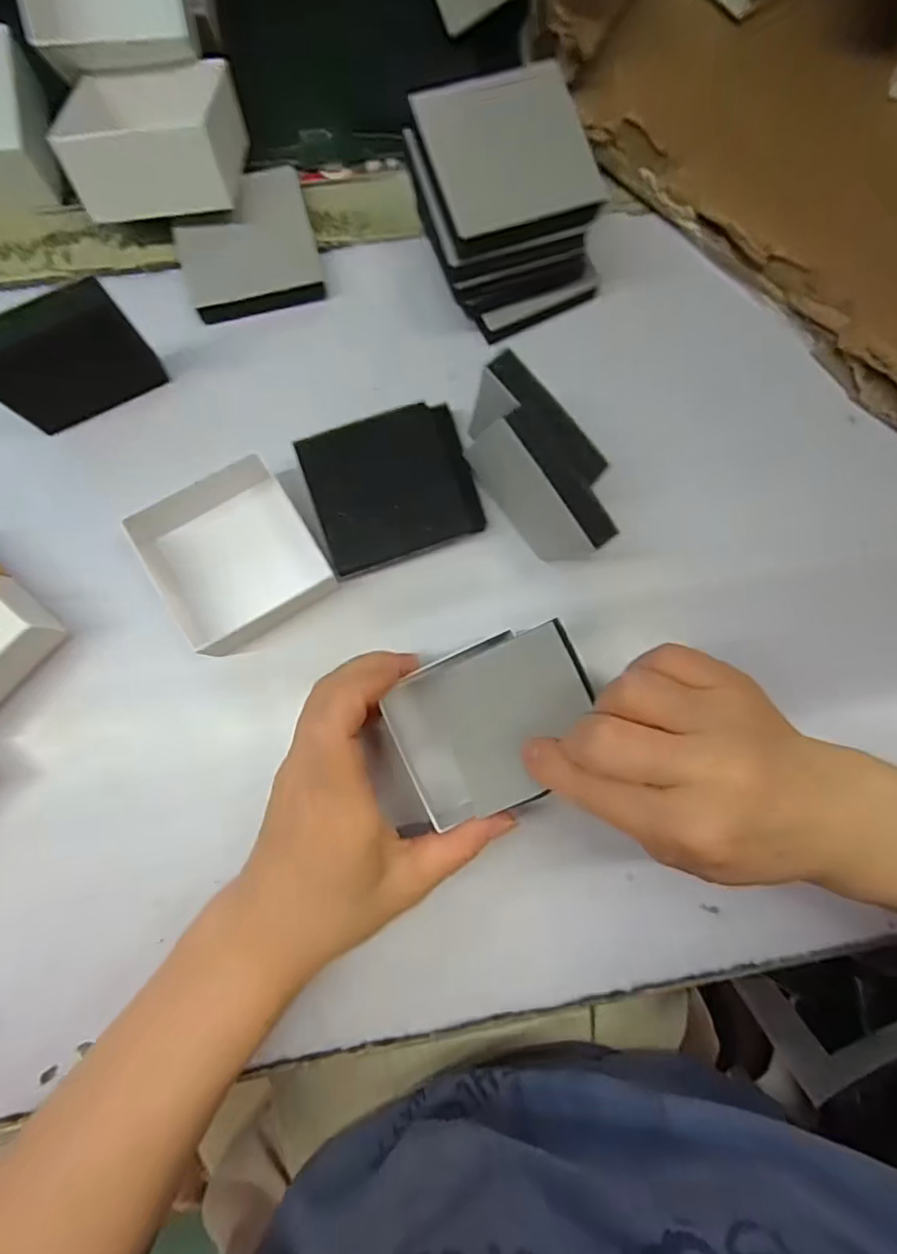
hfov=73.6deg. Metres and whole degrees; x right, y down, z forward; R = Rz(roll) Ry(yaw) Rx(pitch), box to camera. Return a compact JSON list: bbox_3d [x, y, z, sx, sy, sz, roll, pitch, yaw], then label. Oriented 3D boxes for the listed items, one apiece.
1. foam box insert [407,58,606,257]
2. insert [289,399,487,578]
[{"bbox_3d":[0.025,-0.194,0.247,0.065,0.014,0.066,-20,85,-5],"label":"foam box insert"},{"bbox_3d":[-0.025,-0.065,0.285,0.075,0.027,0.066,-19,85,-5],"label":"insert"}]

